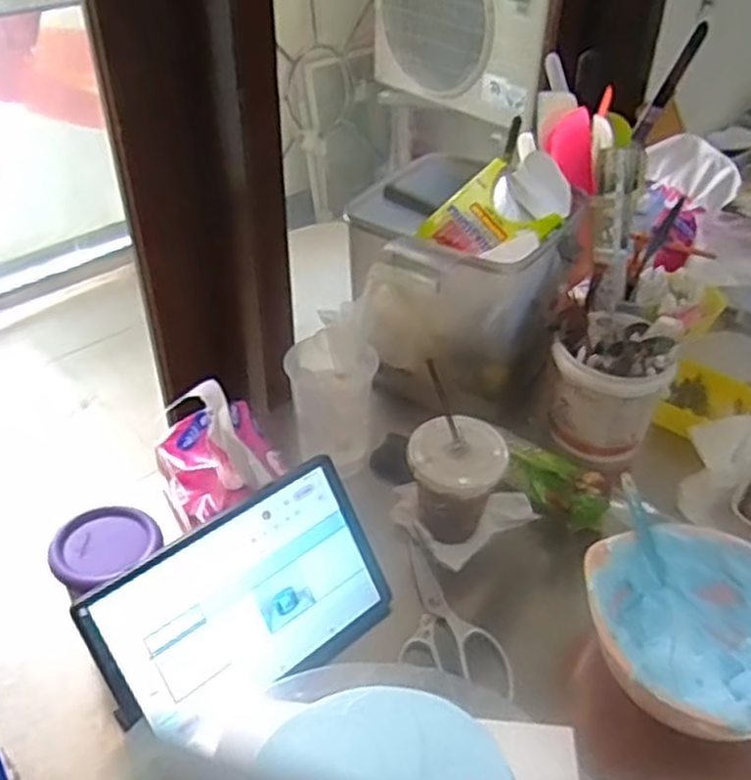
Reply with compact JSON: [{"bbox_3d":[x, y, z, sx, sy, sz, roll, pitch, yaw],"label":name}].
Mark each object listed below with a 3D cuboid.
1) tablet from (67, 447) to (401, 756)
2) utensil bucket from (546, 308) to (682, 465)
[{"bbox_3d":[-0.102,0.176,0.630,0.238,0.154,0.014,-29,9,-31],"label":"tablet"},{"bbox_3d":[0.260,-0.004,0.858,0.120,0.159,0.111,1,39,-1],"label":"utensil bucket"}]

